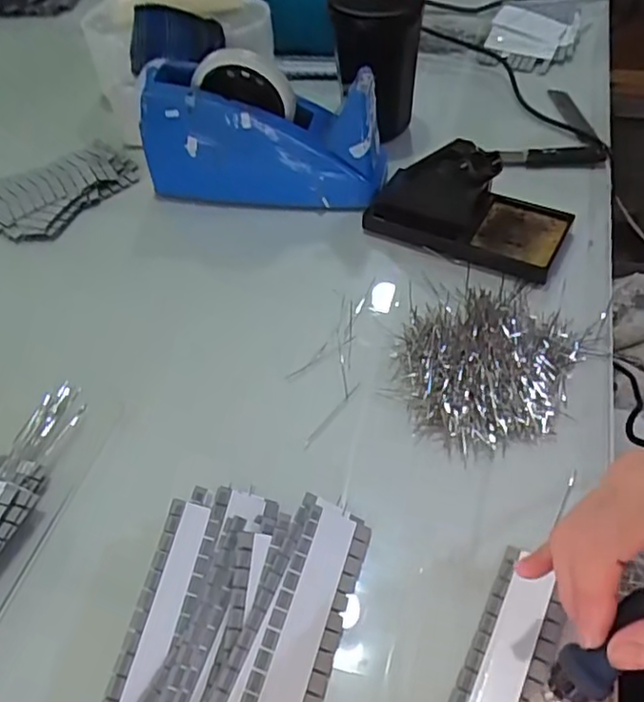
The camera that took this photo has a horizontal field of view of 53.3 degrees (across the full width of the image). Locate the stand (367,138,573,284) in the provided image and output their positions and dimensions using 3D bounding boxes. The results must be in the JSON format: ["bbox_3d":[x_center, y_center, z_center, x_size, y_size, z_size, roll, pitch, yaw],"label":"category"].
[{"bbox_3d":[0.118,-0.122,0.517,0.159,0.070,0.077,16,54,16],"label":"stand"}]

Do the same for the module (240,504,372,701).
[{"bbox_3d":[-0.008,0.145,0.345,0.039,0.004,0.125,25,52,-3],"label":"module"}]

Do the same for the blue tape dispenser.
[{"bbox_3d":[-0.051,-0.189,0.557,0.207,0.114,0.062,4,51,7],"label":"blue tape dispenser"}]

